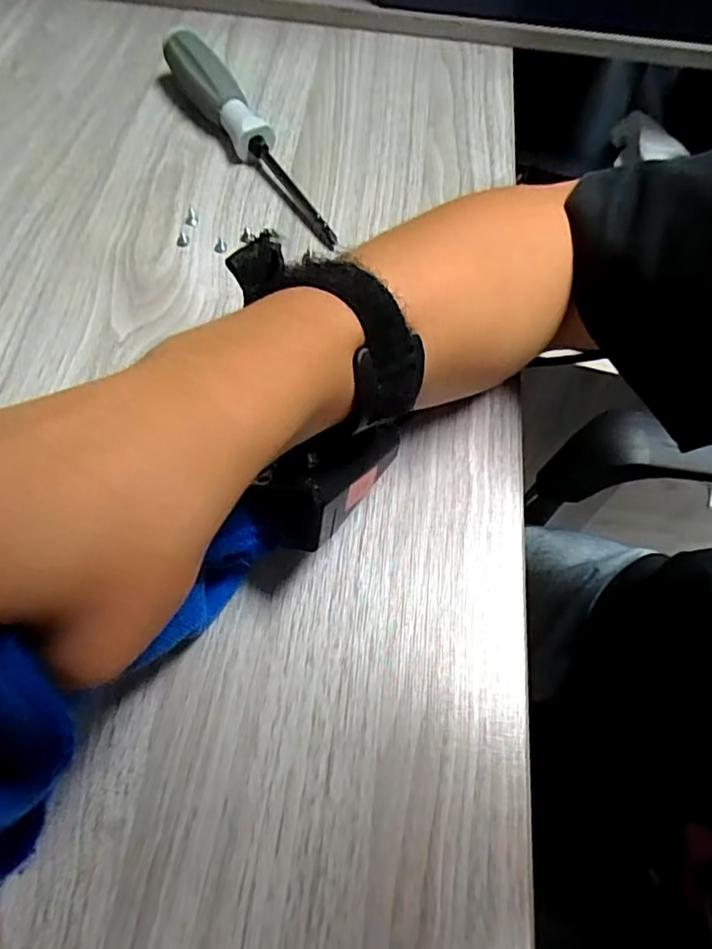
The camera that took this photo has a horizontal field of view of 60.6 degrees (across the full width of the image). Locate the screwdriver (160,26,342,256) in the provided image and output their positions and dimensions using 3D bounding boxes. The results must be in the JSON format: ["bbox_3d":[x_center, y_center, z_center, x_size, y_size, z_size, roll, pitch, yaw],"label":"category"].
[{"bbox_3d":[-0.067,-0.223,0.396,0.024,0.032,0.204,-31,68,-19],"label":"screwdriver"}]

